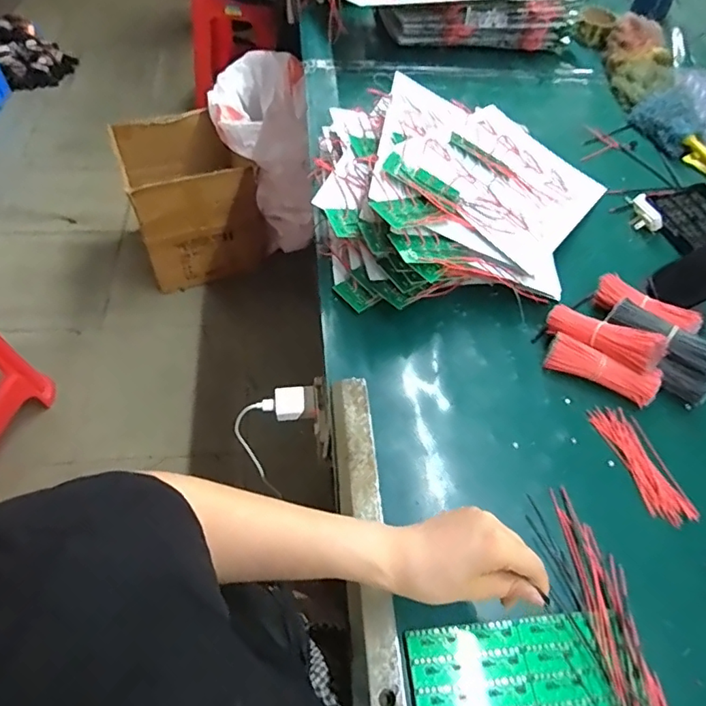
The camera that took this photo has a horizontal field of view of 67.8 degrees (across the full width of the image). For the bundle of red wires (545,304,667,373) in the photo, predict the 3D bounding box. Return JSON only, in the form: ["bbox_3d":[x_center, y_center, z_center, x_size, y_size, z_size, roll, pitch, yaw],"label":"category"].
[{"bbox_3d":[0.285,-0.022,0.594,0.126,0.038,0.039,34,58,18],"label":"bundle of red wires"}]

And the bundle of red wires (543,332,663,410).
[{"bbox_3d":[0.281,0.020,0.596,0.121,0.035,0.038,25,56,12],"label":"bundle of red wires"}]

